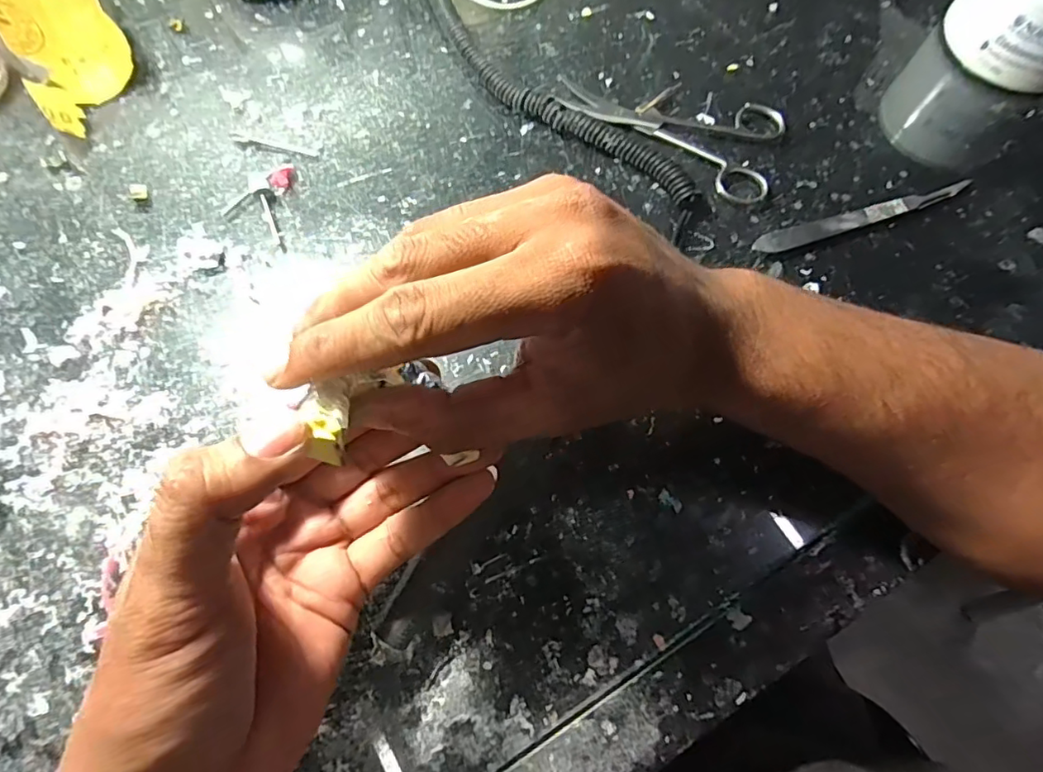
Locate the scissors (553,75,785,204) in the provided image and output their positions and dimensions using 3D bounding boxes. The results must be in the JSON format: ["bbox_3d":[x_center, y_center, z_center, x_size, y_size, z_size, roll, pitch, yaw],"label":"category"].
[{"bbox_3d":[0.086,-0.157,0.330,0.134,0.010,0.075,20,70,6],"label":"scissors"}]

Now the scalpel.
[{"bbox_3d":[0.193,-0.095,0.311,0.133,0.008,0.011,-17,71,-8],"label":"scalpel"}]

